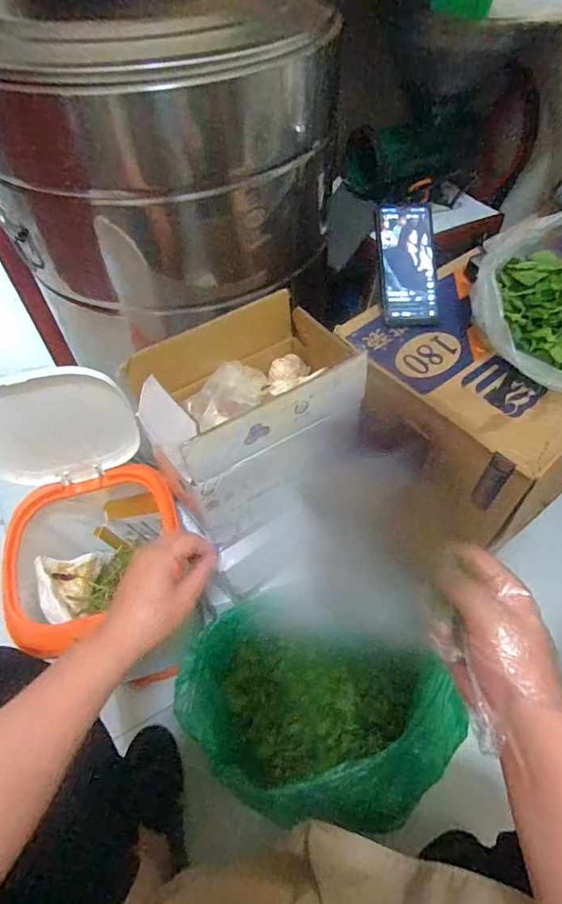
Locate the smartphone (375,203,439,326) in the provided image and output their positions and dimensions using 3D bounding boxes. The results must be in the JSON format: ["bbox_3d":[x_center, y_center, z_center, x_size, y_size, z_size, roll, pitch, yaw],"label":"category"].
[{"bbox_3d":[0.167,-0.246,0.622,0.077,0.015,0.156,-3,89,-1],"label":"smartphone"}]

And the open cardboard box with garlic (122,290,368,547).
[{"bbox_3d":[-0.039,-0.049,0.658,0.271,0.221,0.176,-29,58,-18],"label":"open cardboard box with garlic"}]

